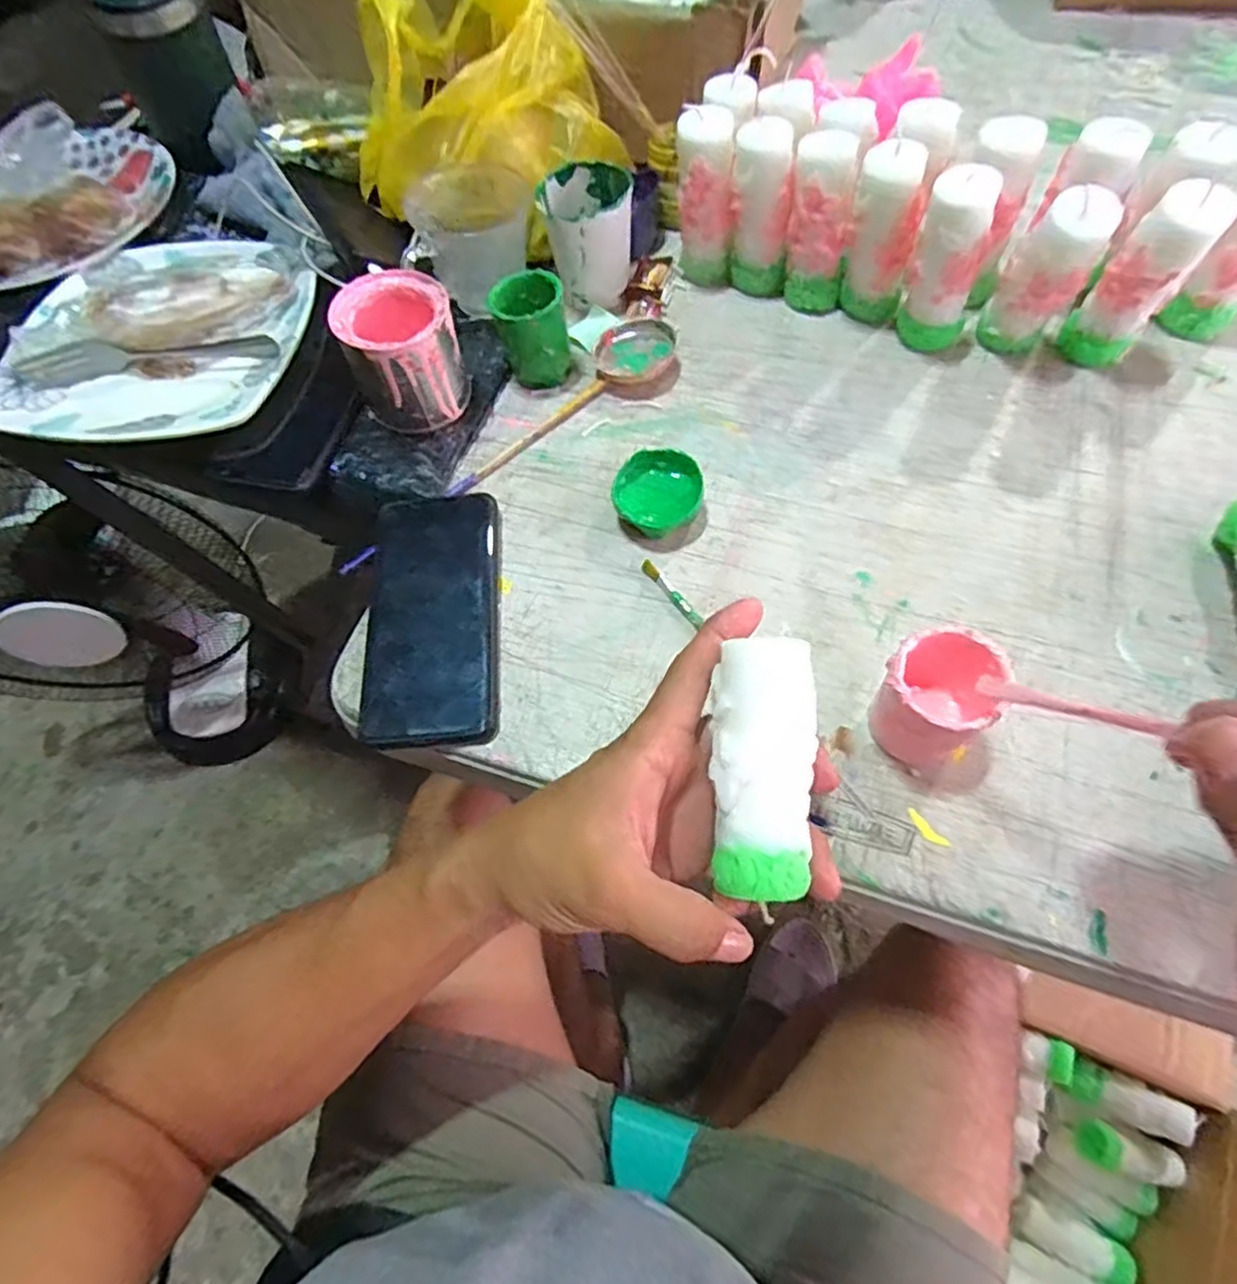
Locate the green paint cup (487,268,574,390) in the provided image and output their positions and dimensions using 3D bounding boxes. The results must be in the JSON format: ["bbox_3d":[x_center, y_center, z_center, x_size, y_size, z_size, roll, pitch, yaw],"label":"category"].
[{"bbox_3d":[-0.059,-0.218,0.482,0.049,0.059,0.046,-1,63,2],"label":"green paint cup"}]

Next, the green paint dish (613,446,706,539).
[{"bbox_3d":[0.025,-0.091,0.430,0.053,0.028,0.052,-1,63,2],"label":"green paint dish"}]

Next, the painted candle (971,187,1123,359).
[{"bbox_3d":[0.264,-0.228,0.430,0.043,0.106,0.042,25,67,15],"label":"painted candle"}]

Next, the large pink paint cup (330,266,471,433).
[{"bbox_3d":[-0.144,-0.191,0.466,0.070,0.079,0.074,-1,63,2],"label":"large pink paint cup"}]

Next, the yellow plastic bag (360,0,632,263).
[{"bbox_3d":[-0.103,-0.406,0.520,0.202,0.108,0.190,-15,63,-5],"label":"yellow plastic bag"}]

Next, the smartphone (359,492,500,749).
[{"bbox_3d":[-0.110,-0.018,0.412,0.077,0.012,0.164,-6,62,0],"label":"smartphone"}]

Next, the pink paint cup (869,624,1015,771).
[{"bbox_3d":[0.150,0.032,0.336,0.050,0.067,0.059,32,68,17],"label":"pink paint cup"}]

